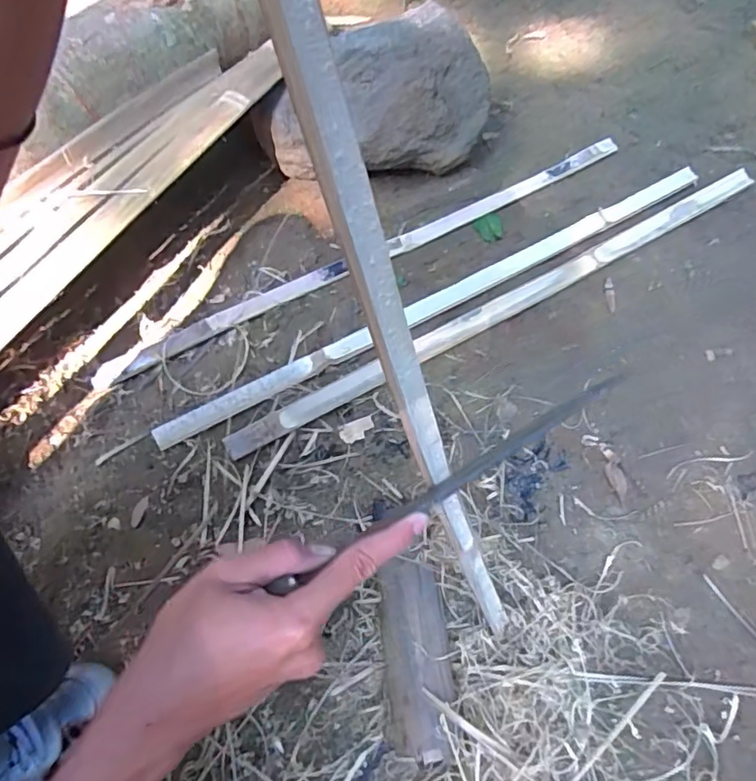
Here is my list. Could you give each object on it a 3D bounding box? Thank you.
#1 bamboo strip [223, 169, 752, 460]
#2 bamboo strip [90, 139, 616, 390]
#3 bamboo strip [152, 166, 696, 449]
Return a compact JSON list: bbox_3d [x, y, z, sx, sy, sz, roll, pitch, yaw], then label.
[{"bbox_3d":[0.198,-0.130,0.794,0.878,0.019,0.034,-28,64,-15],"label":"bamboo strip"},{"bbox_3d":[0.013,-0.208,0.837,0.872,0.015,0.030,-27,64,-15],"label":"bamboo strip"},{"bbox_3d":[0.109,-0.137,0.794,0.870,0.008,0.034,-27,75,-13],"label":"bamboo strip"}]

